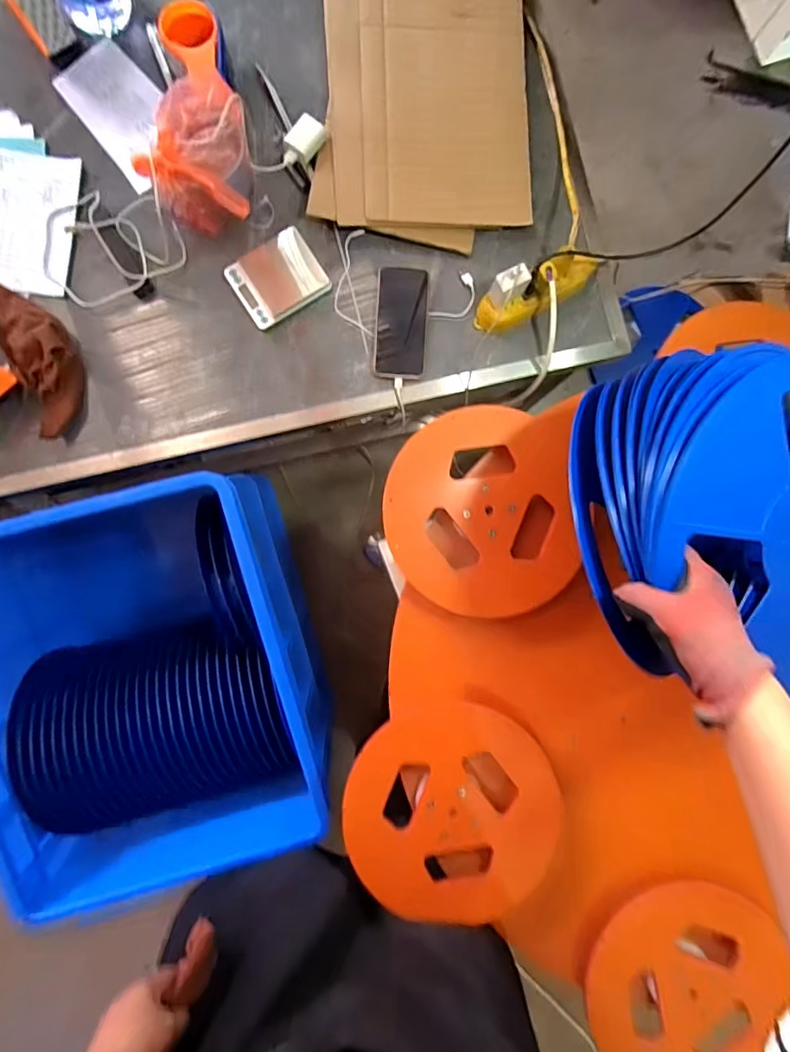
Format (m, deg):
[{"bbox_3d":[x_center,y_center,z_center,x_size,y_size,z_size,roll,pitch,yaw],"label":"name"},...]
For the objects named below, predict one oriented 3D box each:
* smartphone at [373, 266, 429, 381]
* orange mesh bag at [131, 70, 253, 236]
[{"bbox_3d":[0.010,-0.303,0.730,0.074,0.007,0.165,3,89,-2],"label":"smartphone"},{"bbox_3d":[-0.263,-0.501,0.671,0.127,0.105,0.155,4,89,-2],"label":"orange mesh bag"}]

